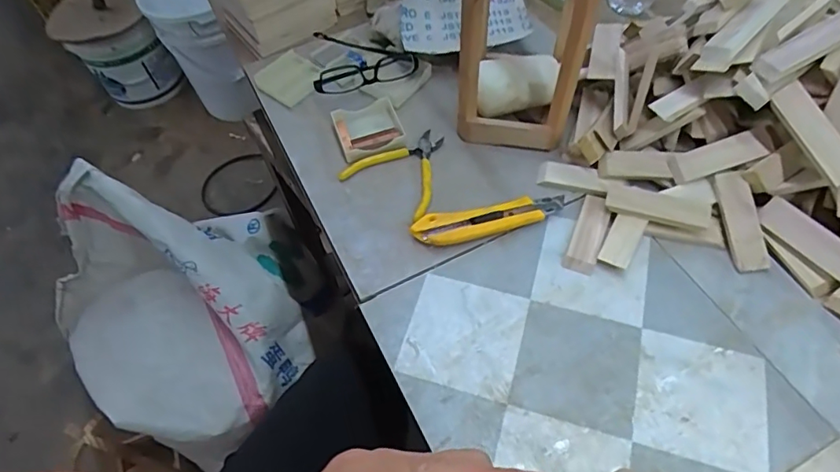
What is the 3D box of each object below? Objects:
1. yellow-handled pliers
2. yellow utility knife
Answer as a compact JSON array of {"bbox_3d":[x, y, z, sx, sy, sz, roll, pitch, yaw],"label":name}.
[{"bbox_3d":[-0.013,-0.081,0.597,0.112,0.015,0.113,32,64,23],"label":"yellow-handled pliers"},{"bbox_3d":[0.075,-0.016,0.549,0.165,0.018,0.031,-11,56,-3],"label":"yellow utility knife"}]

